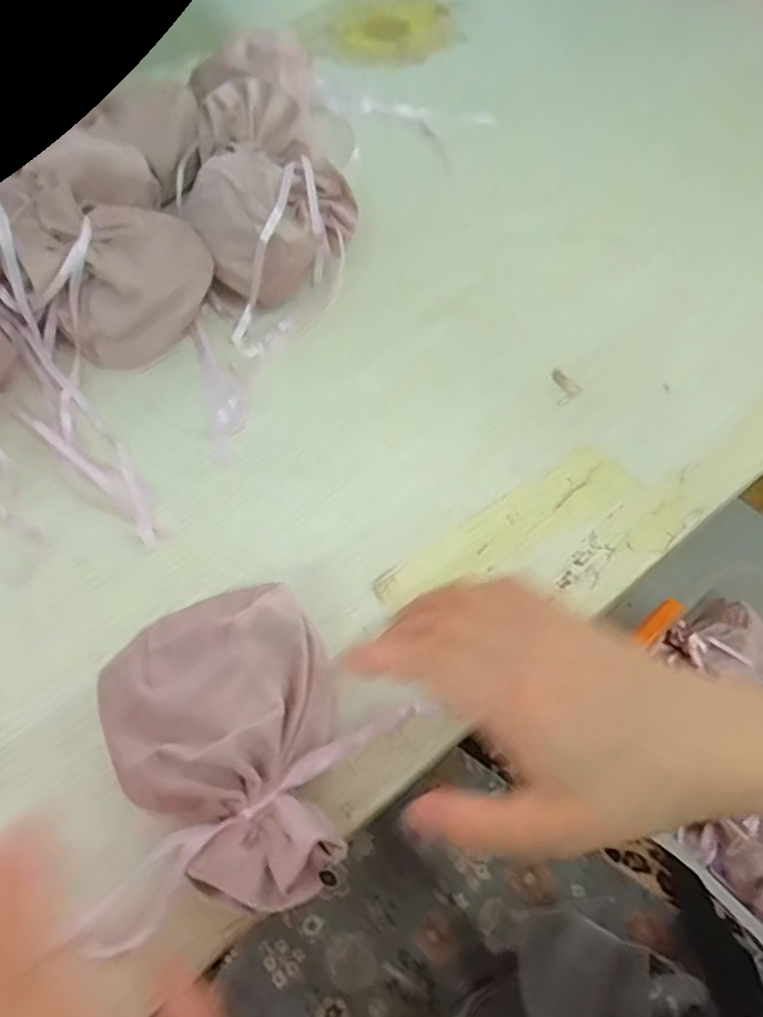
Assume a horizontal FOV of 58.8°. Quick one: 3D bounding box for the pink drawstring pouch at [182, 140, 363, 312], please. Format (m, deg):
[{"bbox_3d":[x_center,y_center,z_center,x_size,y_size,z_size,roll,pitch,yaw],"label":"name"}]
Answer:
[{"bbox_3d":[-0.080,-0.216,0.501,0.088,0.077,0.120,37,65,19],"label":"pink drawstring pouch"}]

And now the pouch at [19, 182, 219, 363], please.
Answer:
[{"bbox_3d":[-0.170,-0.149,0.450,0.113,0.092,0.070,-10,60,-7],"label":"pouch"}]

